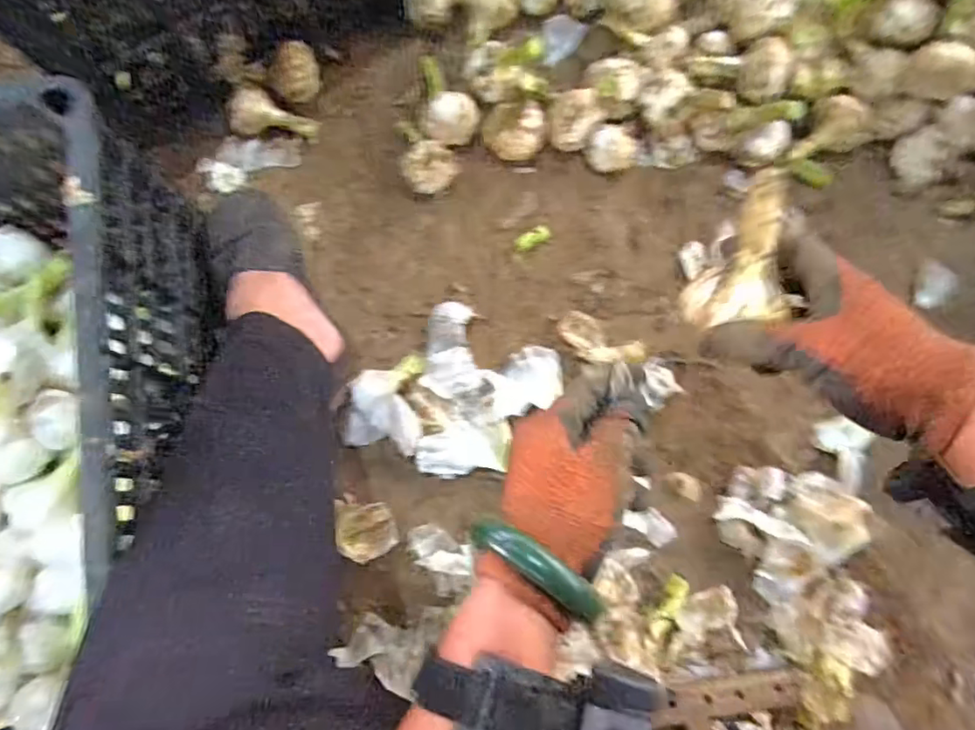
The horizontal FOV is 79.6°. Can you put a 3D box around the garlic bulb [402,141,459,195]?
[{"bbox_3d":[-0.055,-0.192,0.577,0.053,0.056,0.046,-7,83,-2],"label":"garlic bulb"}]

